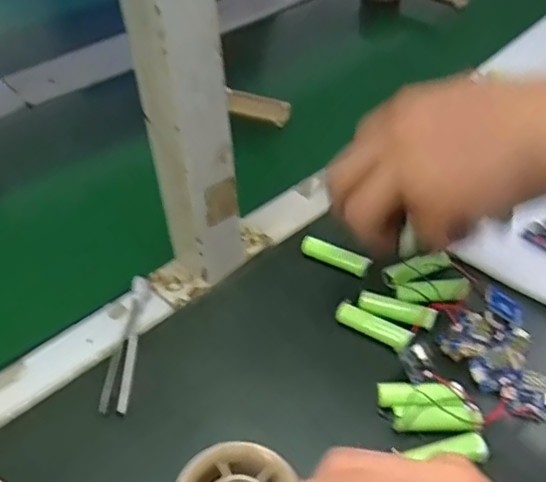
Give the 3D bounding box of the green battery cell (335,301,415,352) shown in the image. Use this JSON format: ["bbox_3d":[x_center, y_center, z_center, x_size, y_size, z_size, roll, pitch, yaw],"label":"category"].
[{"bbox_3d":[0.069,0.057,0.397,0.053,0.013,0.015,29,51,26],"label":"green battery cell"}]

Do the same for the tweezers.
[{"bbox_3d":[-0.097,0.067,0.393,0.016,0.014,0.104,1,44,0],"label":"tweezers"}]

